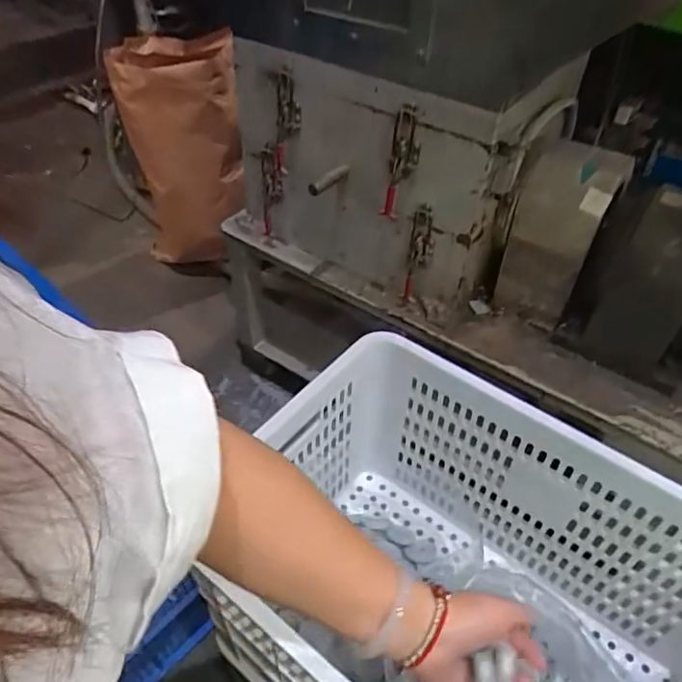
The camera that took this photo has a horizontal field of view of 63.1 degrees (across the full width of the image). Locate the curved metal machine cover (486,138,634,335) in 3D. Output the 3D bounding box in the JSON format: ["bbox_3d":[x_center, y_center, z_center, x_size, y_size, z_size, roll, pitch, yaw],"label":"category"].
[{"bbox_3d":[0.357,-0.173,0.934,0.125,0.278,0.095,30,51,27],"label":"curved metal machine cover"}]

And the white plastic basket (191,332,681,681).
[{"bbox_3d":[0.143,0.311,0.629,0.534,0.320,0.367,28,50,26],"label":"white plastic basket"}]

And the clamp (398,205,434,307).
[{"bbox_3d":[0.130,-0.143,0.933,0.046,0.175,0.031,9,44,8],"label":"clamp"}]

